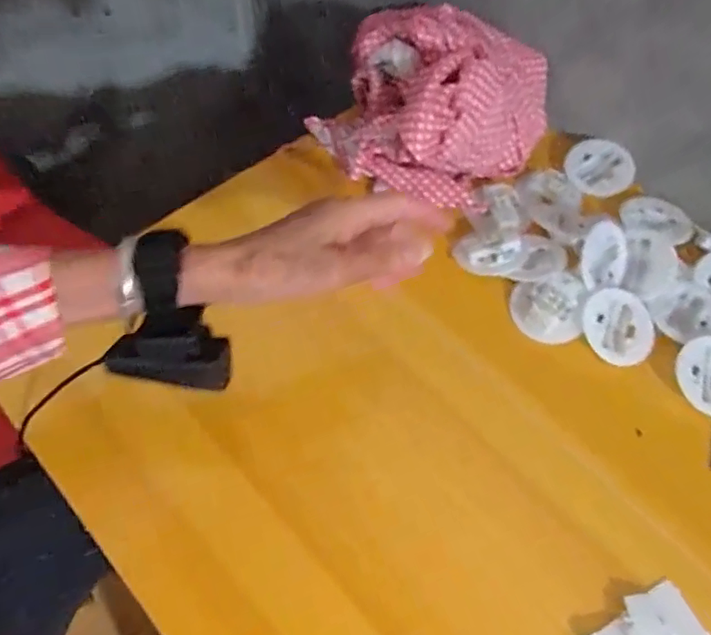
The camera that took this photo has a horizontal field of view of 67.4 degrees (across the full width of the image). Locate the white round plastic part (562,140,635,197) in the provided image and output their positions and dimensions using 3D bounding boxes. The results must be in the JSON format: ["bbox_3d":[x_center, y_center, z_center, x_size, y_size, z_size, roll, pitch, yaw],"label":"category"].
[{"bbox_3d":[0.254,-0.156,0.556,0.066,0.012,0.070,2,59,-3],"label":"white round plastic part"}]

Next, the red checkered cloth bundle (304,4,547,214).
[{"bbox_3d":[0.081,-0.224,0.525,0.201,0.116,0.206,2,59,-3],"label":"red checkered cloth bundle"}]

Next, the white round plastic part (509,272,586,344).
[{"bbox_3d":[0.170,-0.006,0.464,0.064,0.013,0.057,-13,79,1],"label":"white round plastic part"}]

